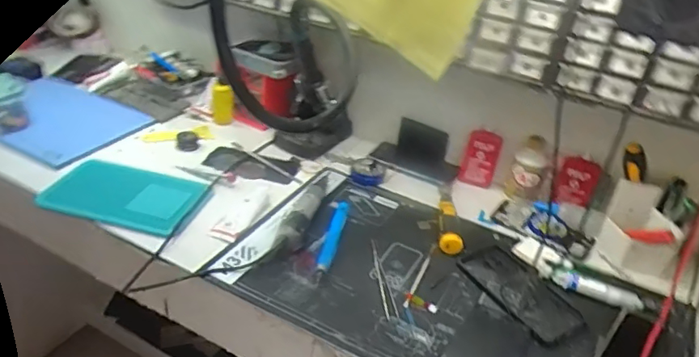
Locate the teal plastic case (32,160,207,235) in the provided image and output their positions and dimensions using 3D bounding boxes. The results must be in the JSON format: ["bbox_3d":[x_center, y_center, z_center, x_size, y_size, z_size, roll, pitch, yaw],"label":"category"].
[{"bbox_3d":[-0.321,0.022,0.795,0.198,0.017,0.116,13,42,3],"label":"teal plastic case"}]

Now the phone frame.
[{"bbox_3d":[0.233,0.154,0.757,0.093,0.014,0.178,-13,38,-27],"label":"phone frame"}]

